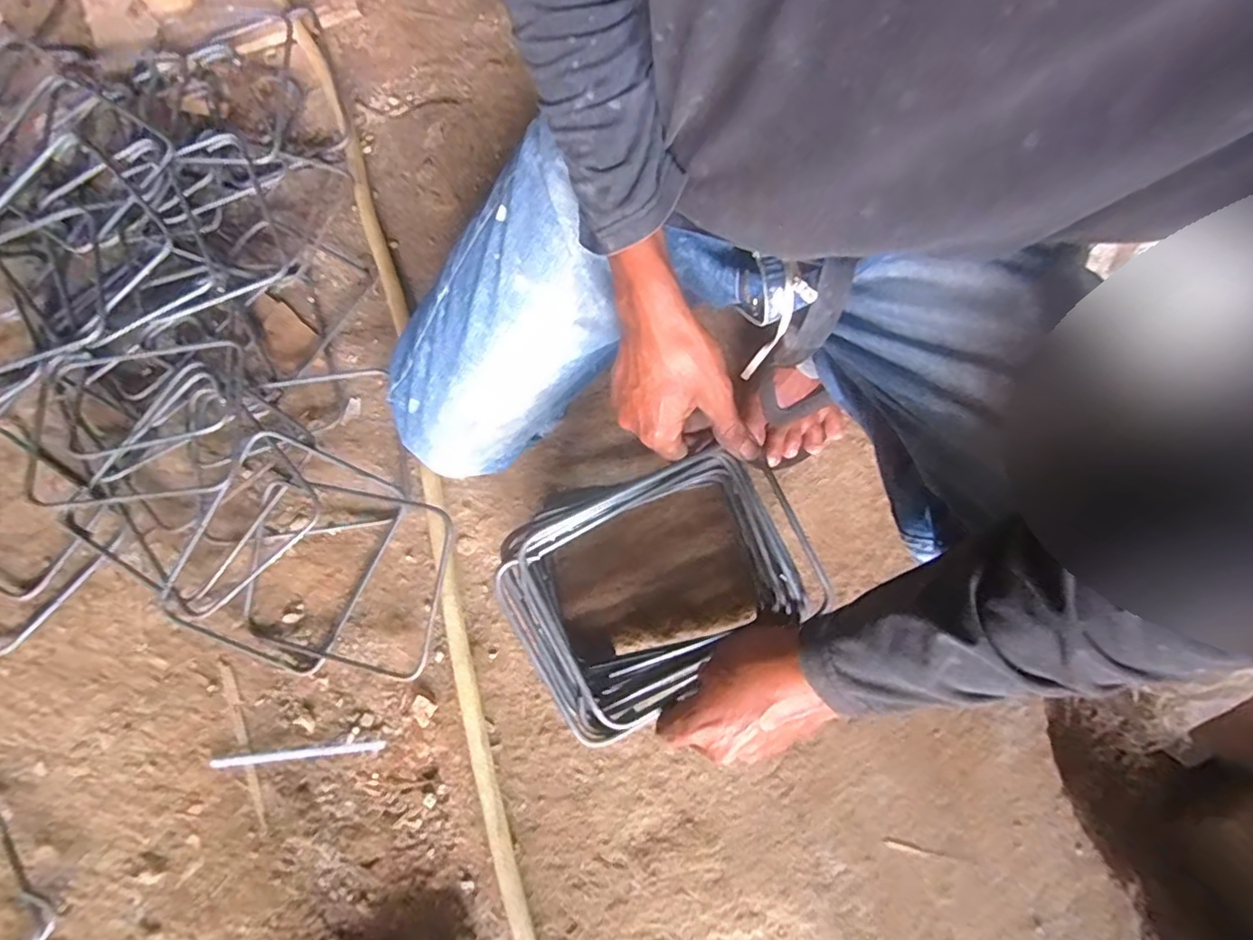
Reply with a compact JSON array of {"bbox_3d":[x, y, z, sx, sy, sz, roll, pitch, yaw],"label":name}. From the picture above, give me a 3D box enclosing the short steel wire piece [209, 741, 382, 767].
[{"bbox_3d":[-0.334,0.288,0.598,0.170,0.007,0.011,-4,76,-3],"label":"short steel wire piece"}]

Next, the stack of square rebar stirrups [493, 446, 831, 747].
[{"bbox_3d":[0.024,0.114,0.541,0.235,0.152,0.176,-24,78,-7],"label":"stack of square rebar stirrups"}]

